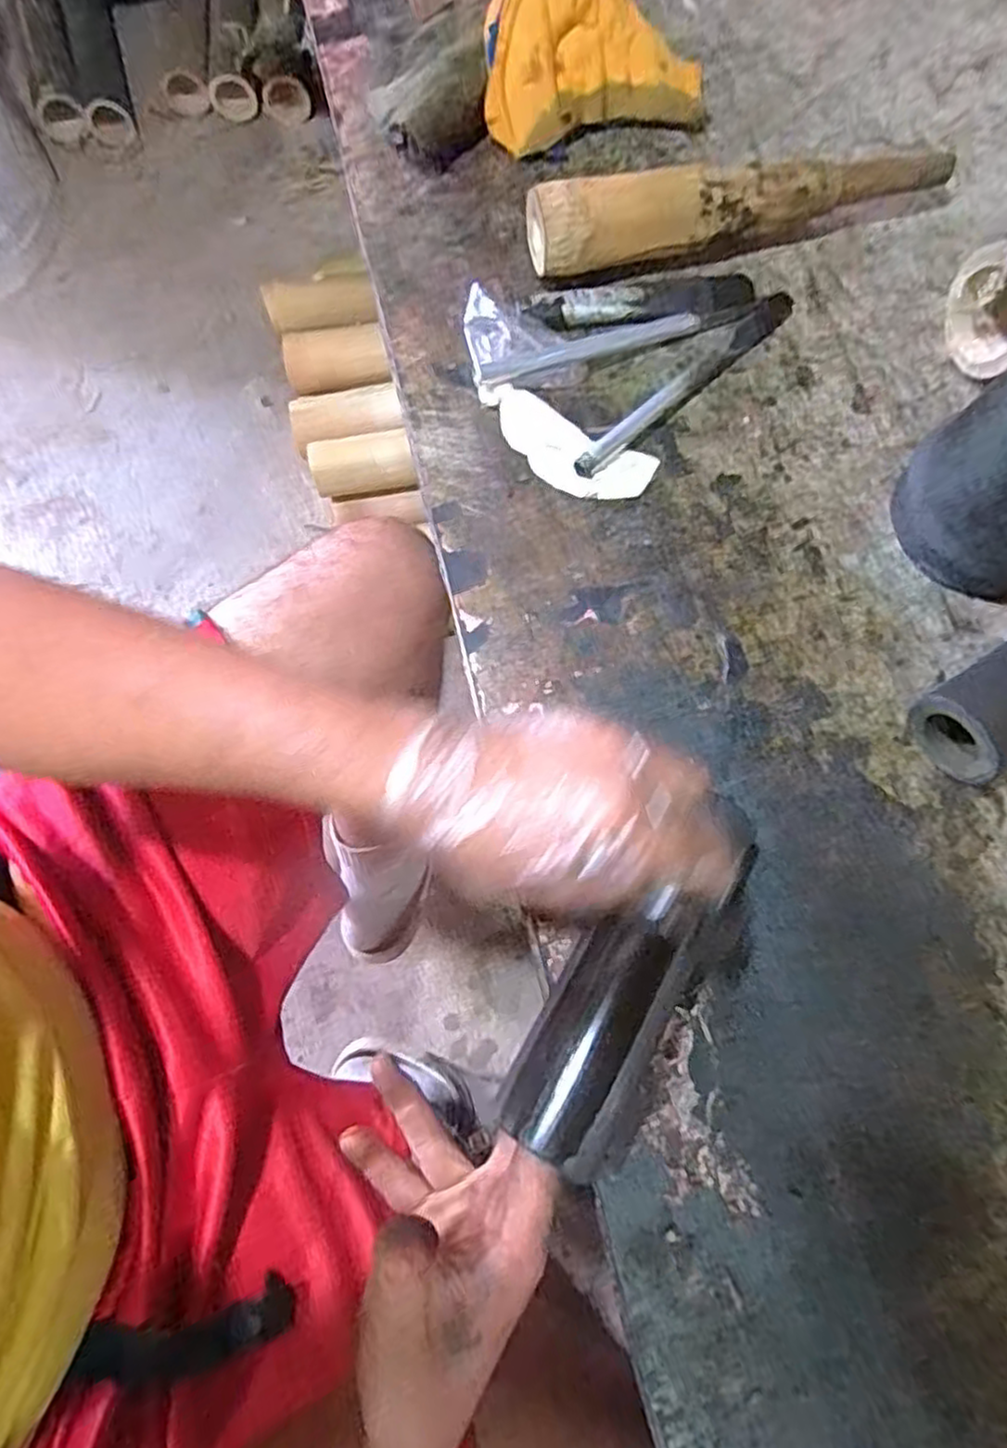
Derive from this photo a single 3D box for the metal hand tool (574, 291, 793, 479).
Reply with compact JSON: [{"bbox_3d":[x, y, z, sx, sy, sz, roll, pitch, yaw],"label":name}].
[{"bbox_3d":[0.114,-0.214,0.436,0.188,0.014,0.019,-41,82,-9],"label":"metal hand tool"}]

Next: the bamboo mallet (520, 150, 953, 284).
[{"bbox_3d":[0.156,-0.332,0.451,0.284,0.051,0.041,-11,78,-3],"label":"bamboo mallet"}]

